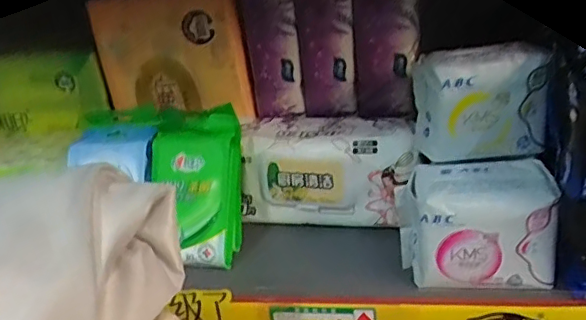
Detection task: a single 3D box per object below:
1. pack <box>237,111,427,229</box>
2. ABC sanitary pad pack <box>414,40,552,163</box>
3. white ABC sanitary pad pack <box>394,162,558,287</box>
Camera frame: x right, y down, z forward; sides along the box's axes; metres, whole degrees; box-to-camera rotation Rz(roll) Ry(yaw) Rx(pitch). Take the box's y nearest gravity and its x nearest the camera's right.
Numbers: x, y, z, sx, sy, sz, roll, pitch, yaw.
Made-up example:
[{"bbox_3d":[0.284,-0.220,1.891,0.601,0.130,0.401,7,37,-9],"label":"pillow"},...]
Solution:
[{"bbox_3d":[0.035,0.009,0.602,0.191,0.092,0.081,3,27,22],"label":"pack"},{"bbox_3d":[0.159,-0.050,0.498,0.104,0.086,0.056,-1,26,14],"label":"ABC sanitary pad pack"},{"bbox_3d":[0.149,0.051,0.483,0.118,0.084,0.073,-1,26,14],"label":"white ABC sanitary pad pack"}]

